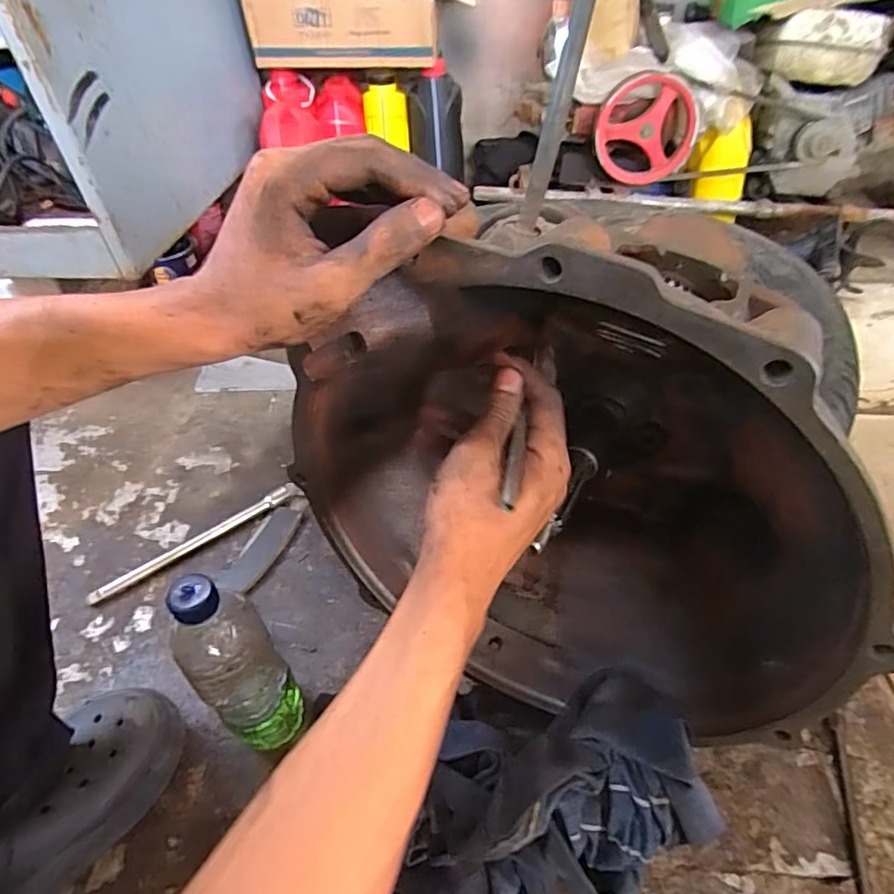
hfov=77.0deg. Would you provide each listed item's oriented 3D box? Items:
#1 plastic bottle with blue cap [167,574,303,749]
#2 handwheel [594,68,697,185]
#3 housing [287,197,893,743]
[{"bbox_3d":[-0.174,0.183,0.469,0.062,0.230,0.060,-1,45,1],"label":"plastic bottle with blue cap"},{"bbox_3d":[0.377,-0.597,1.068,0.186,0.178,0.043,6,45,10],"label":"handwheel"},{"bbox_3d":[0.086,0.012,0.392,0.348,0.352,0.172,20,49,21],"label":"housing"}]

